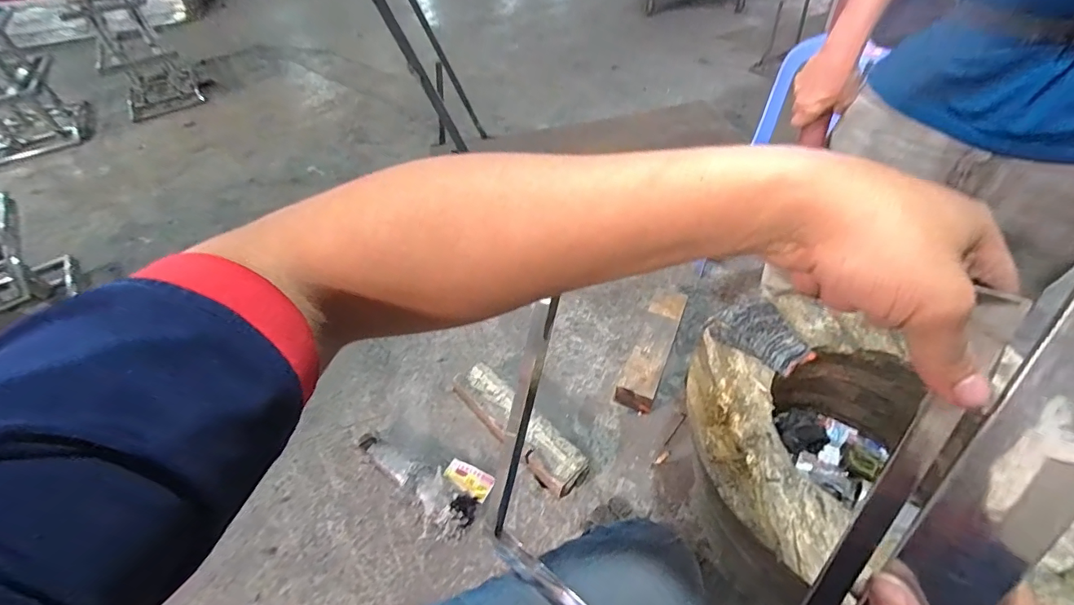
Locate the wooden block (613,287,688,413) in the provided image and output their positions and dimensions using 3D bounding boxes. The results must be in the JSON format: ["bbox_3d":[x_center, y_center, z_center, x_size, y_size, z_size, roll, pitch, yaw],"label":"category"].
[{"bbox_3d":[0.309,0.115,1.204,0.097,0.086,0.368,17,51,21],"label":"wooden block"}]

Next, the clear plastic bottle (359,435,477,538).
[{"bbox_3d":[-0.286,0.389,1.017,0.340,0.061,0.116,30,58,28],"label":"clear plastic bottle"}]

